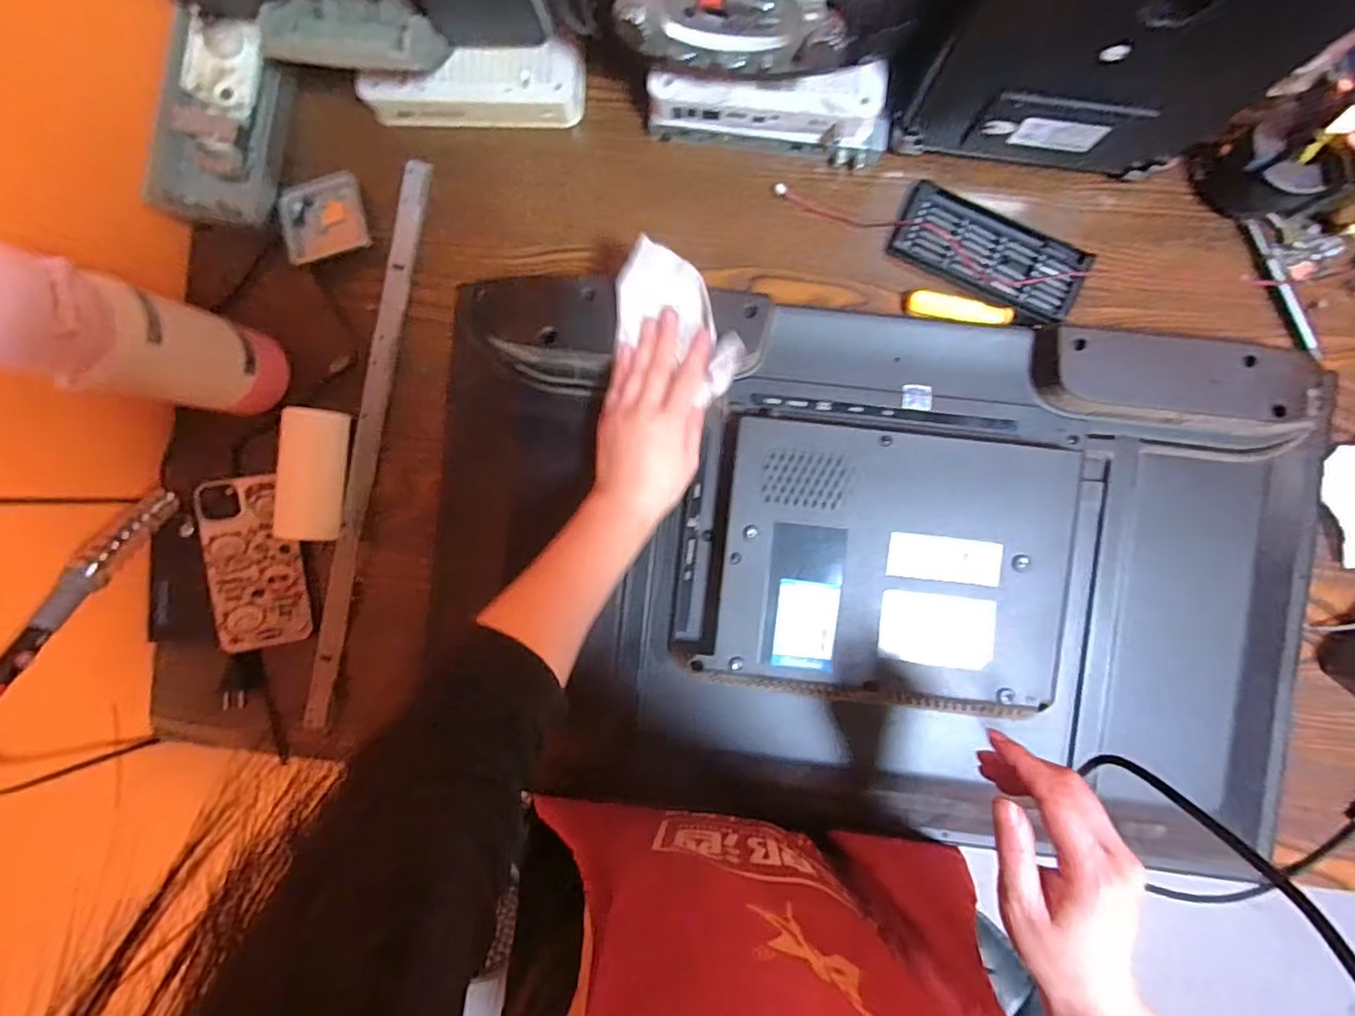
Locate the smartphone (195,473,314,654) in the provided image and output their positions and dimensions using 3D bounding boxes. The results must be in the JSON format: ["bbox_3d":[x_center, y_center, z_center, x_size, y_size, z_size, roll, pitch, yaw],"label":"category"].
[{"bbox_3d":[-0.362,0.047,0.522,0.070,0.010,0.146,-9,94,-20],"label":"smartphone"}]

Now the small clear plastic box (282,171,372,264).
[{"bbox_3d":[-0.301,-0.247,0.517,0.066,0.008,0.070,-14,85,-9],"label":"small clear plastic box"}]

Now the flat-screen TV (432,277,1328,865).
[{"bbox_3d":[0.155,0.060,0.486,0.699,0.080,0.411,7,93,-3],"label":"flat-screen TV"}]

